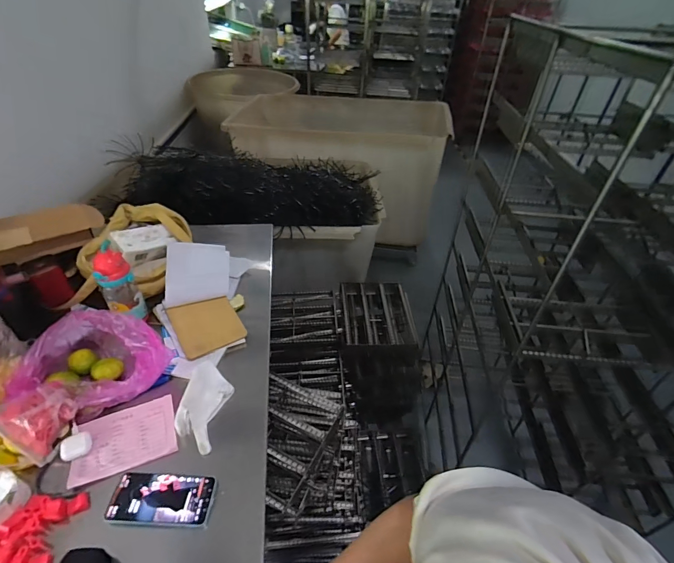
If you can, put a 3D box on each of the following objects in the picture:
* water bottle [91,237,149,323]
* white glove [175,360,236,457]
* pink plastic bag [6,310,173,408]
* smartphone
[{"bbox_3d":[-0.503,0.014,0.837,0.075,0.191,0.069,2,41,-2],"label":"water bottle"},{"bbox_3d":[-0.267,0.244,0.722,0.086,0.030,0.171,6,41,2],"label":"white glove"},{"bbox_3d":[-0.483,0.156,0.734,0.273,0.129,0.178,5,41,1],"label":"pink plastic bag"},{"bbox_3d":[-0.287,0.359,0.600,0.160,0.012,0.076,4,41,-1],"label":"smartphone"}]

